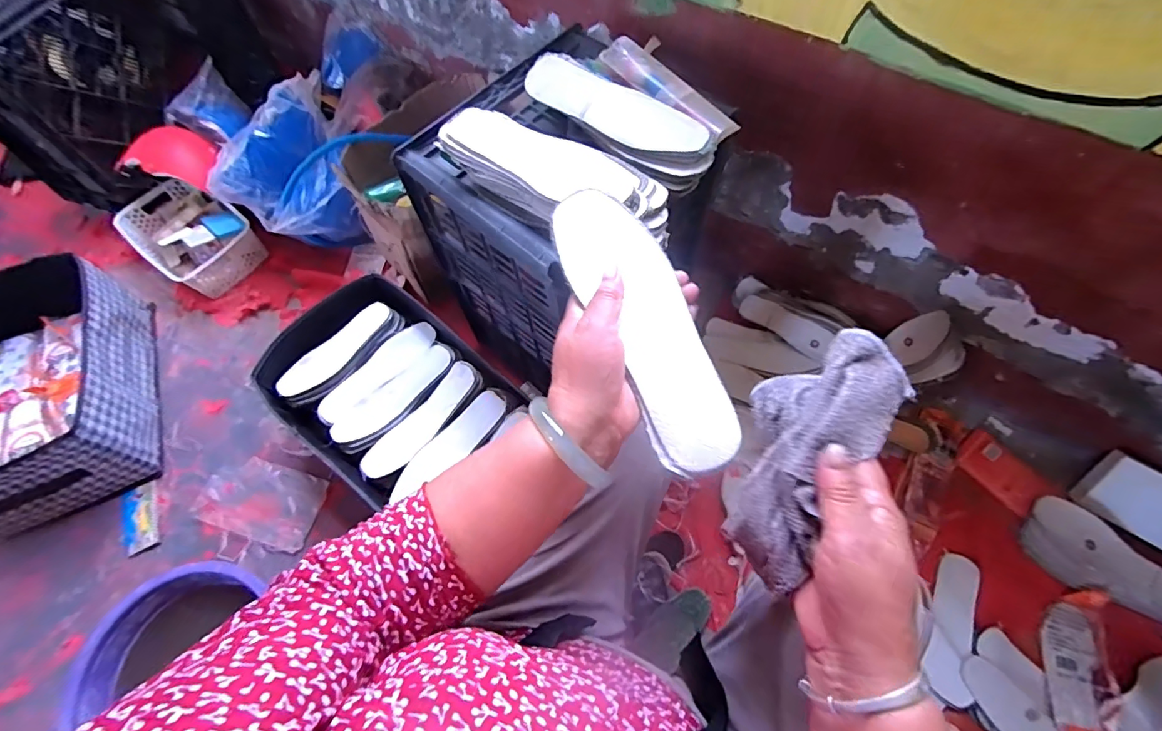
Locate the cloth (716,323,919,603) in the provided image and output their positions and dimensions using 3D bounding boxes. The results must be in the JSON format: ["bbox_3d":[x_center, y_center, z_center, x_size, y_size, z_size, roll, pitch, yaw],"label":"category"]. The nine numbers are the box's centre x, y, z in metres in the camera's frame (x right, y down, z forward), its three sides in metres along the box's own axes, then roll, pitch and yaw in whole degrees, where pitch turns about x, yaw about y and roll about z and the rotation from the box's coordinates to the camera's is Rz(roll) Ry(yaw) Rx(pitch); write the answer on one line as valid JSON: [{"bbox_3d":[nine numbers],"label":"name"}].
[{"bbox_3d":[0.143,0.055,0.320,0.072,0.062,0.162,27,84,15],"label":"cloth"}]

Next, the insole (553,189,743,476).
[{"bbox_3d":[0.045,-0.031,0.349,0.066,0.013,0.214,-23,78,-9],"label":"insole"}]

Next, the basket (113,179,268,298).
[{"bbox_3d":[-0.881,-0.293,1.125,0.294,0.095,0.194,33,69,17],"label":"basket"}]

